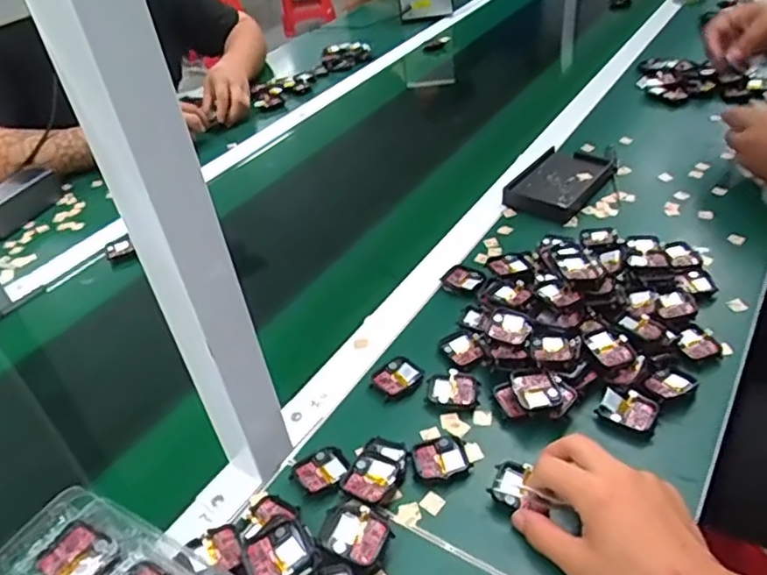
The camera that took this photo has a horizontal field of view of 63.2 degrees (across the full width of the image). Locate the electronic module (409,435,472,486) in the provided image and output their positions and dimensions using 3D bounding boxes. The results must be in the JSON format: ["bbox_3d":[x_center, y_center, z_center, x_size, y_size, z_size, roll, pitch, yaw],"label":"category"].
[{"bbox_3d":[0.046,0.139,0.510,0.046,0.010,0.039,-16,39,-10],"label":"electronic module"}]

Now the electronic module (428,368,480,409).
[{"bbox_3d":[0.064,0.092,0.564,0.045,0.005,0.039,2,39,12],"label":"electronic module"}]

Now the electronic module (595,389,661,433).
[{"bbox_3d":[0.206,0.100,0.526,0.045,0.010,0.033,22,47,33],"label":"electronic module"}]

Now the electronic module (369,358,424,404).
[{"bbox_3d":[0.013,0.084,0.580,0.041,0.006,0.047,26,49,36],"label":"electronic module"}]

